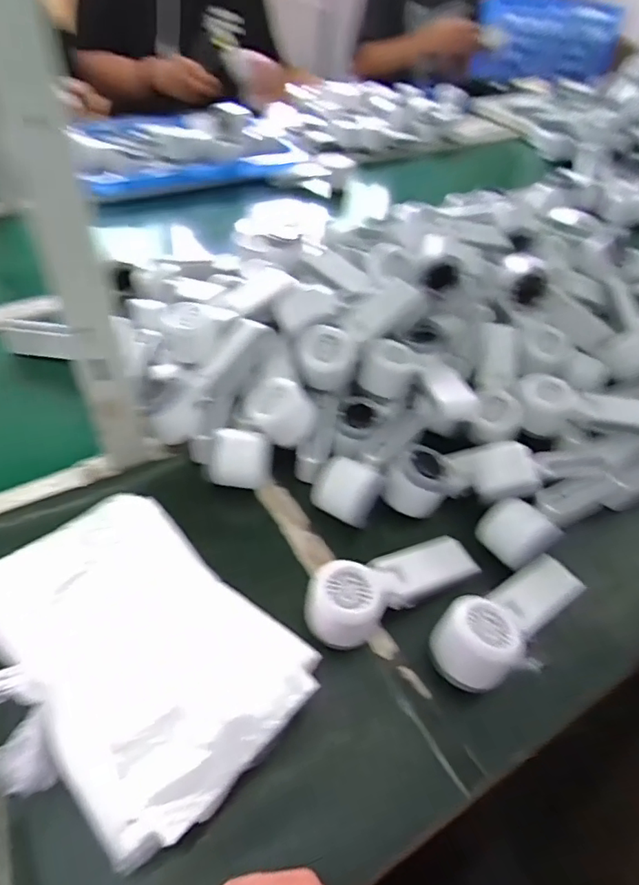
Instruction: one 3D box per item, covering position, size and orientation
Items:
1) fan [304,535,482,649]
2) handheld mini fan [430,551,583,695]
[{"bbox_3d":[0.065,0.122,0.485,0.169,0.051,0.059,-23,53,-25],"label":"fan"},{"bbox_3d":[0.172,0.154,0.475,0.164,0.046,0.068,-17,50,-37],"label":"handheld mini fan"}]

